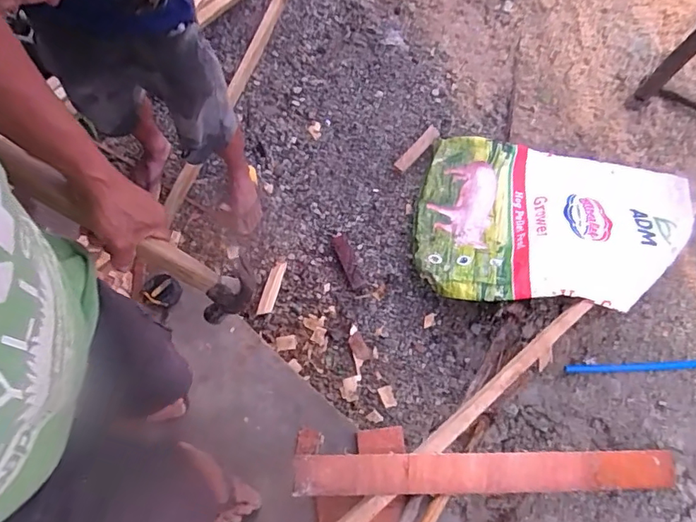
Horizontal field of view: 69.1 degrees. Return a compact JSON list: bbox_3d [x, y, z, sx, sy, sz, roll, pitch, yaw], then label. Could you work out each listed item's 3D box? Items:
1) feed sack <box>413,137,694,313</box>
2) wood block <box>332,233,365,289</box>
[{"bbox_3d":[0.677,-0.148,1.669,0.867,0.225,0.603,6,73,3],"label":"feed sack"},{"bbox_3d":[-0.001,-0.003,1.730,0.054,0.023,0.202,-22,73,-6],"label":"wood block"}]

